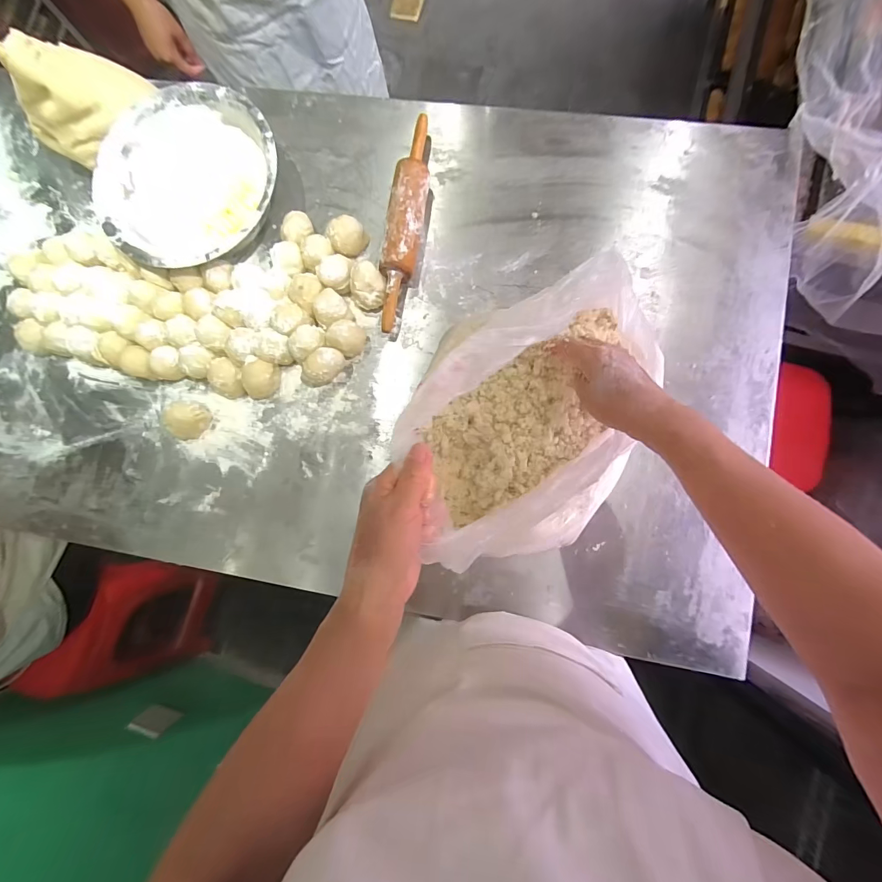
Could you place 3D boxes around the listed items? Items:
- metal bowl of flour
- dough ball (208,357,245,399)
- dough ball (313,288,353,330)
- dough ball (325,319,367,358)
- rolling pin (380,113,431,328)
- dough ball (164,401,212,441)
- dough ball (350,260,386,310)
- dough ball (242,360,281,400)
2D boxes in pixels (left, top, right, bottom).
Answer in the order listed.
[{"bbox_3d":[-0.375,-0.387,0.627,0.273,0.084,0.260,0,85,5],"label":"metal bowl of flour"},{"bbox_3d":[-0.321,-0.094,0.616,0.049,0.044,0.054,17,86,6],"label":"dough ball"},{"bbox_3d":[-0.165,-0.196,0.607,0.049,0.042,0.047,0,85,5],"label":"dough ball"},{"bbox_3d":[-0.141,-0.152,0.600,0.054,0.055,0.046,25,87,7],"label":"dough ball"},{"bbox_3d":[-0.052,-0.332,0.614,0.054,0.059,0.337,9,86,6],"label":"rolling pin"},{"bbox_3d":[-0.392,-0.032,0.625,0.055,0.045,0.061,12,86,6],"label":"dough ball"},{"bbox_3d":[-0.109,-0.229,0.610,0.053,0.052,0.056,0,85,5],"label":"dough ball"},{"bbox_3d":[-0.272,-0.093,0.612,0.047,0.043,0.047,0,85,5],"label":"dough ball"}]

